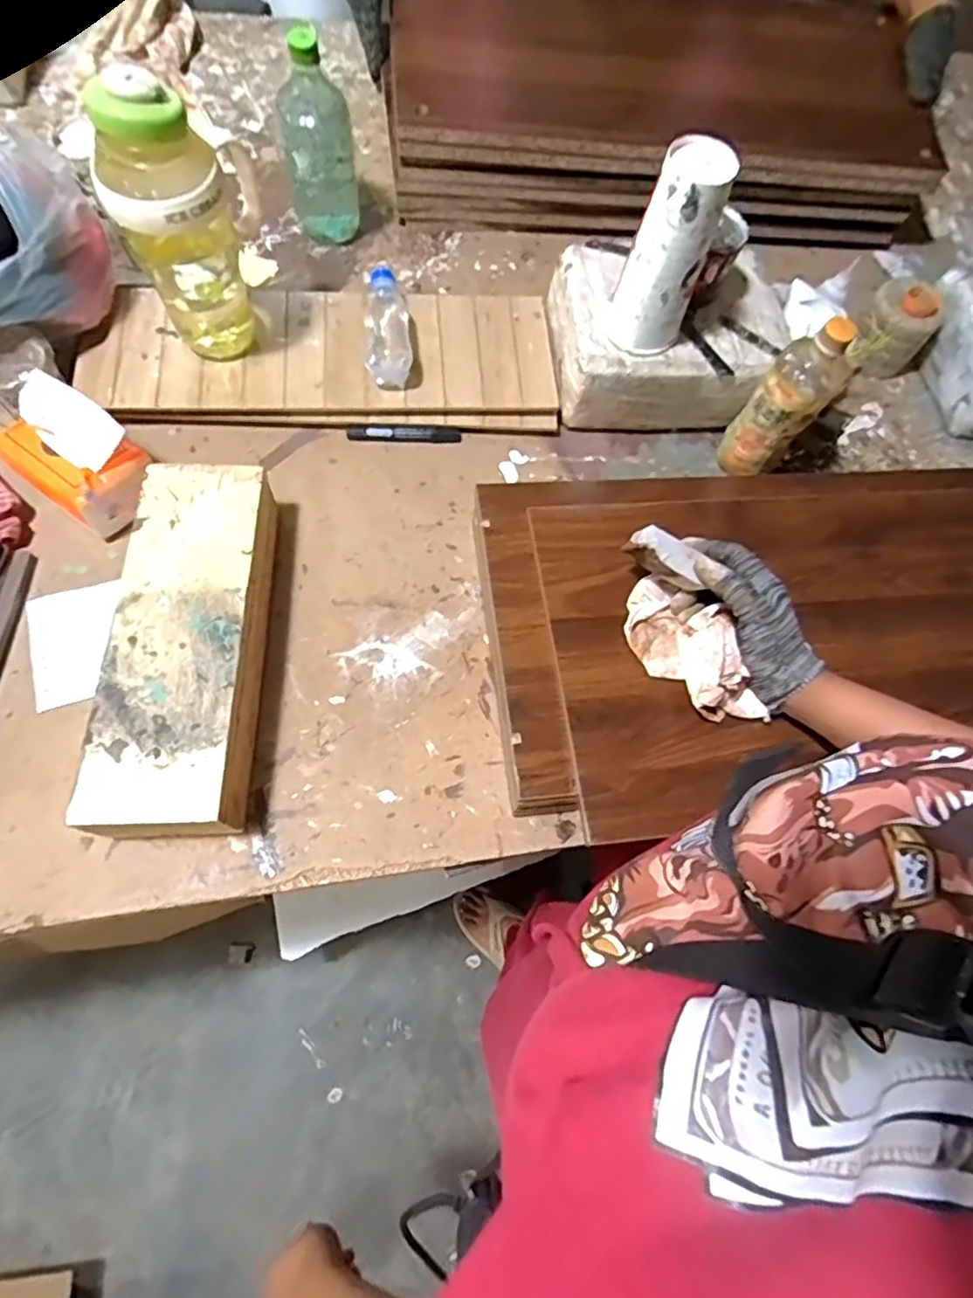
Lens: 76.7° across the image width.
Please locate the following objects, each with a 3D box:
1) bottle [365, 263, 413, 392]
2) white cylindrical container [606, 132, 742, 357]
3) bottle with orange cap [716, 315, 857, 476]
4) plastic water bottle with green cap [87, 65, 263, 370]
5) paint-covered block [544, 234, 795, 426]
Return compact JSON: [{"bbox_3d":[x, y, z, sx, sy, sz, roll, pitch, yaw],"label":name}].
[{"bbox_3d":[-0.114,-0.370,0.705,0.050,0.041,0.156,-6,70,-4],"label":"bottle"},{"bbox_3d":[0.175,-0.378,0.609,0.079,0.191,0.074,16,70,4],"label":"white cylindrical container"},{"bbox_3d":[0.322,-0.267,0.660,0.075,0.186,0.071,35,73,11],"label":"bottle with orange cap"},{"bbox_3d":[-0.276,-0.406,0.597,0.127,0.233,0.120,-17,71,-8],"label":"plastic water bottle with green cap"},{"bbox_3d":[0.217,-0.376,0.733,0.270,0.116,0.203,-2,70,-2],"label":"paint-covered block"}]

